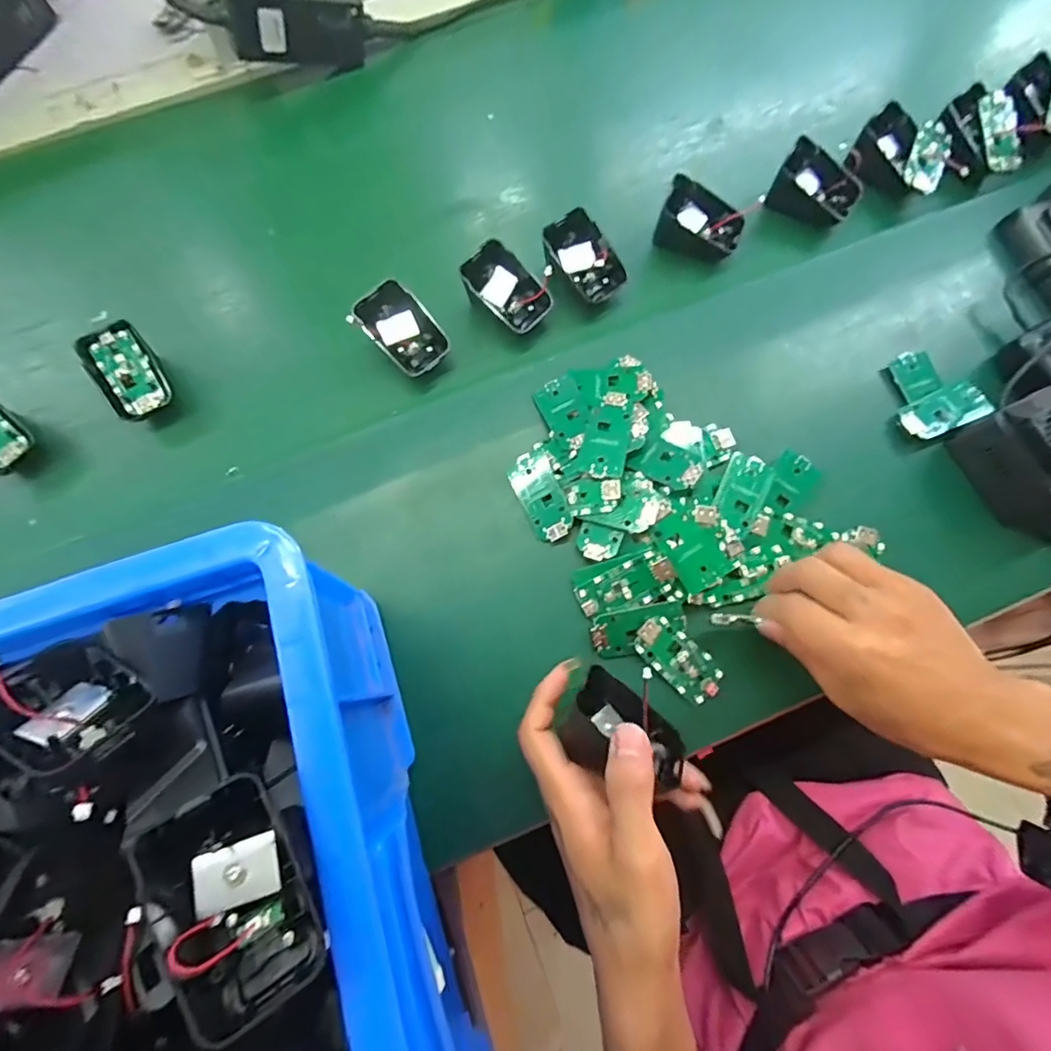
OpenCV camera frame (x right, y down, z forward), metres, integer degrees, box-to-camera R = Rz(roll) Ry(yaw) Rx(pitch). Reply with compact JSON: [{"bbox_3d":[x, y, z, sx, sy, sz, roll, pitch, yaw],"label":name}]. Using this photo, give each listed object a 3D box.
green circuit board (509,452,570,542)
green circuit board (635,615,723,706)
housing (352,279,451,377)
[{"bbox_3d":[0.011,-0.021,0.374,0.030,0.005,0.063,-30,78,12],"label":"green circuit board"},{"bbox_3d":[0.101,0.088,0.350,0.063,0.004,0.030,43,79,0],"label":"green circuit board"},{"bbox_3d":[-0.092,-0.148,0.398,0.044,0.014,0.068,-43,104,-5],"label":"housing"}]

